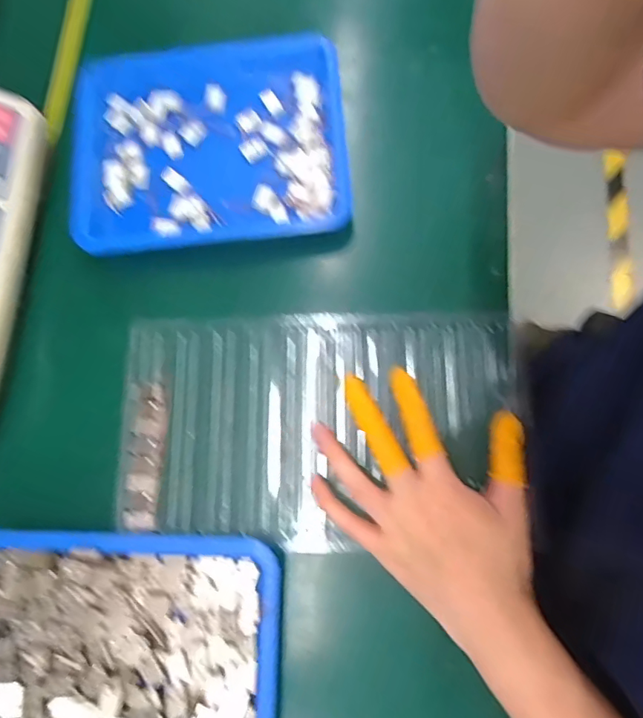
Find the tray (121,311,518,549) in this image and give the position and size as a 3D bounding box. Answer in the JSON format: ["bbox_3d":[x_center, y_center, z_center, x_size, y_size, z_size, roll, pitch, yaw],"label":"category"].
[{"bbox_3d":[-0.004,0.047,0.355,0.275,0.018,0.162,1,77,1],"label":"tray"}]

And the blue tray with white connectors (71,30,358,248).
[{"bbox_3d":[-0.092,-0.177,0.401,0.220,0.026,0.176,-4,77,0],"label":"blue tray with white connectors"}]

